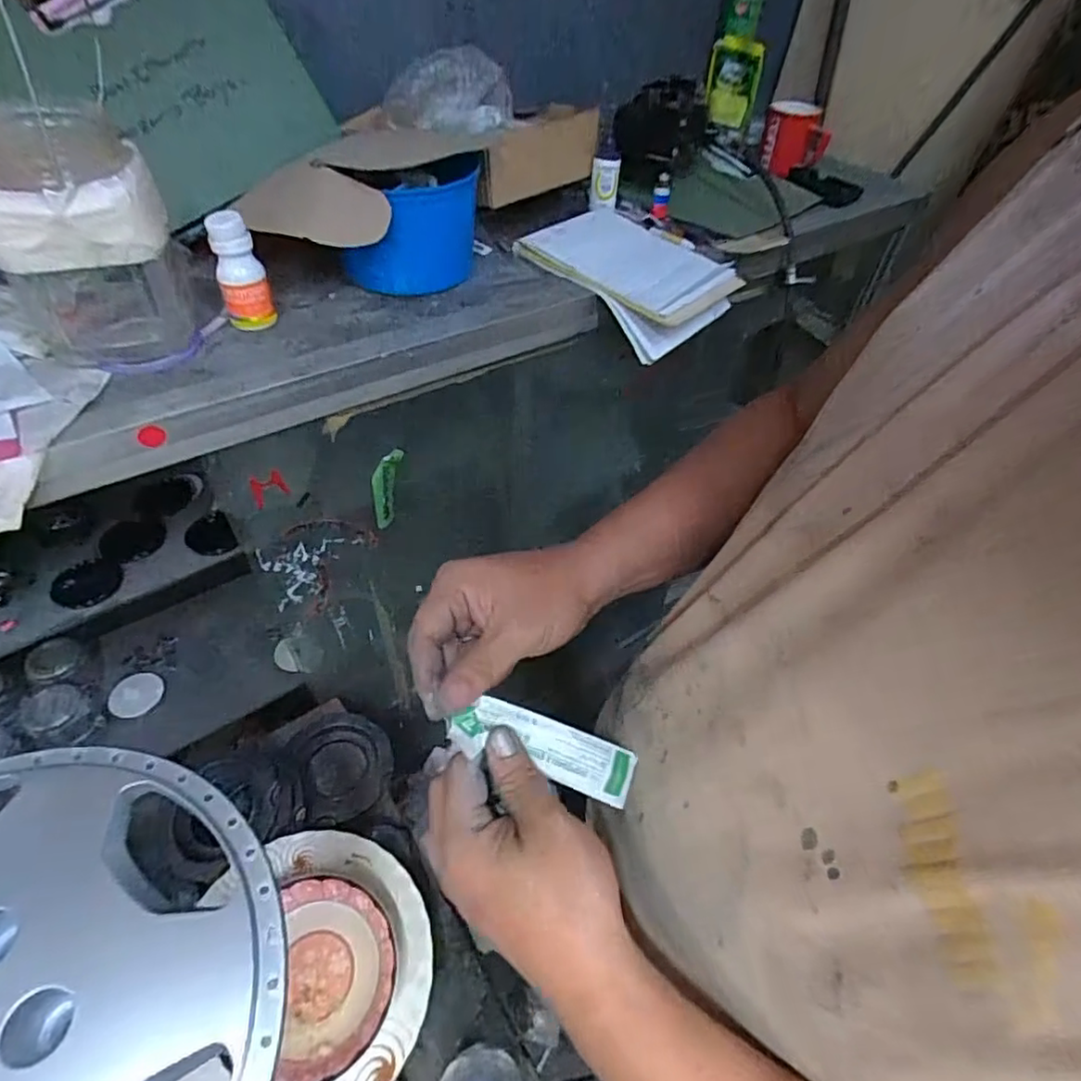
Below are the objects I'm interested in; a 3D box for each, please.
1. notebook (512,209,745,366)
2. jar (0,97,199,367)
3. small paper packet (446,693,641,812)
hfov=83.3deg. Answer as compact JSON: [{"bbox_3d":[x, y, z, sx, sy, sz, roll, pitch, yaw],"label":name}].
[{"bbox_3d":[0.104,-0.319,0.734,0.182,0.054,0.225,-34,61,-29],"label":"notebook"},{"bbox_3d":[-0.364,-0.236,0.485,0.126,0.168,0.117,3,50,-4],"label":"jar"},{"bbox_3d":[0.002,0.118,0.346,0.109,0.007,0.031,24,74,-10],"label":"small paper packet"}]

